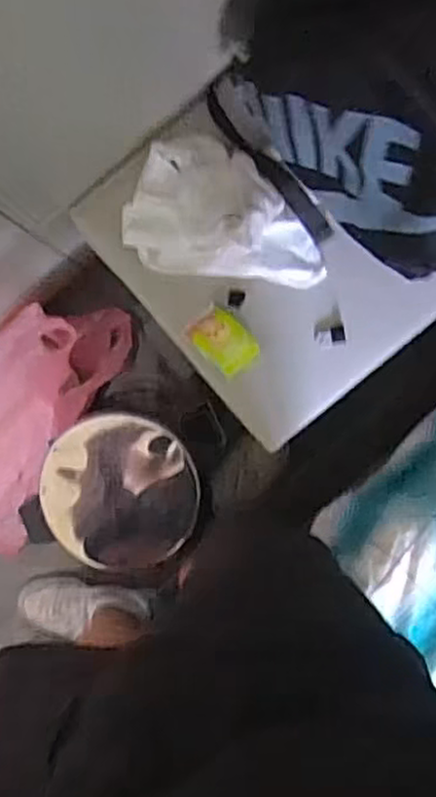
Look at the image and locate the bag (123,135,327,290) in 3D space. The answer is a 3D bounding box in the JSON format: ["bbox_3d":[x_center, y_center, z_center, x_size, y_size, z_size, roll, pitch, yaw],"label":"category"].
[{"bbox_3d":[0.009,-0.198,0.770,0.215,0.052,0.151,5,95,-3],"label":"bag"}]

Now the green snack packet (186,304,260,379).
[{"bbox_3d":[0.007,-0.061,0.800,0.052,0.031,0.075,-45,96,2],"label":"green snack packet"}]

